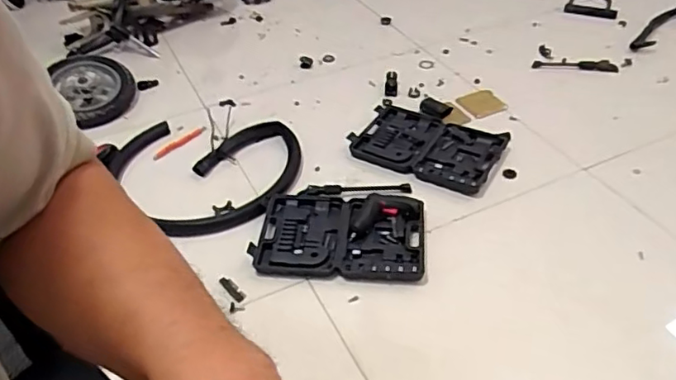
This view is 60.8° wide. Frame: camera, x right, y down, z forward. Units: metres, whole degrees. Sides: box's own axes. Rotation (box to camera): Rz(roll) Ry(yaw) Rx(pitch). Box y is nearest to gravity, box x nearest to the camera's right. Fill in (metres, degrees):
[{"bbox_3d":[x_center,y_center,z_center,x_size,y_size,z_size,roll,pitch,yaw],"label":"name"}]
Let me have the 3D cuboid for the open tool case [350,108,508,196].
[{"bbox_3d":[0.244,-0.121,1.579,0.378,0.059,0.253,20,45,24],"label":"open tool case"}]

